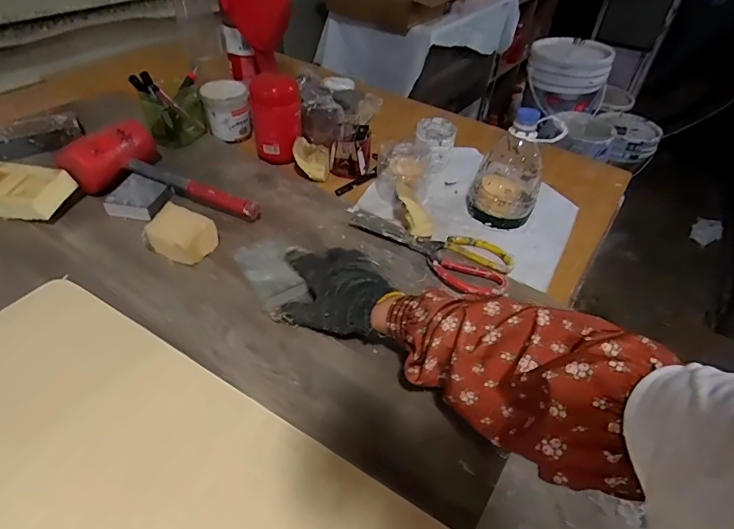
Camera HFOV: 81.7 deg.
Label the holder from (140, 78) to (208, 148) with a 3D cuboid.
[{"bbox_3d":[-0.339,-0.273,0.752,0.068,0.106,0.082,15,45,12],"label":"holder"}]

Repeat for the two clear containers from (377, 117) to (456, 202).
[{"bbox_3d":[0.081,-0.183,0.726,0.084,0.077,0.188,23,47,19],"label":"two clear containers"}]

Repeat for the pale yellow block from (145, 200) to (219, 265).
[{"bbox_3d":[-0.248,-0.040,0.567,0.074,0.052,0.058,12,44,9],"label":"pale yellow block"}]

